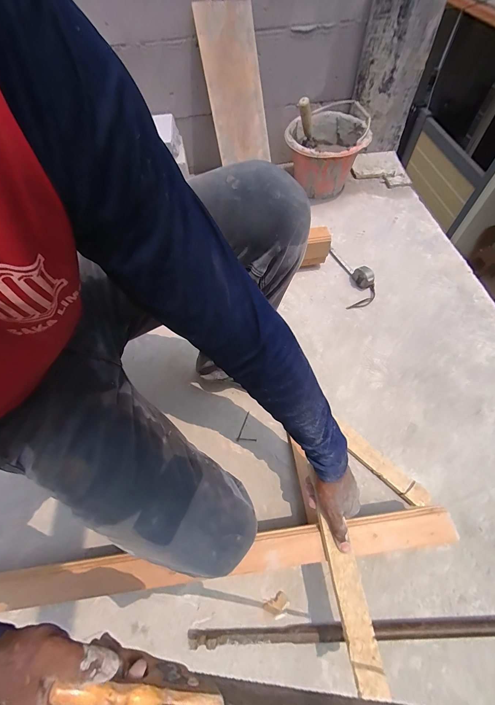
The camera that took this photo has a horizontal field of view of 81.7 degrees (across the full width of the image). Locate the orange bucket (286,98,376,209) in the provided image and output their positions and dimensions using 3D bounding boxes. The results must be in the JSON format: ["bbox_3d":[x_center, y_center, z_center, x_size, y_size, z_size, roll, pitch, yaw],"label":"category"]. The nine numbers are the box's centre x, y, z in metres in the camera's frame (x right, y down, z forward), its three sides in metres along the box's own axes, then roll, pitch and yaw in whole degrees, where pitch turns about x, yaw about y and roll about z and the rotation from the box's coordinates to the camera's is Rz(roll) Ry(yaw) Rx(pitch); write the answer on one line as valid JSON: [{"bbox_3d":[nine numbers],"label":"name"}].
[{"bbox_3d":[0.277,-0.716,1.040,0.268,0.224,0.267,-1,60,2],"label":"orange bucket"}]

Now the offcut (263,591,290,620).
[{"bbox_3d":[0.055,0.462,0.520,0.043,0.013,0.031,-34,64,-16],"label":"offcut"}]

